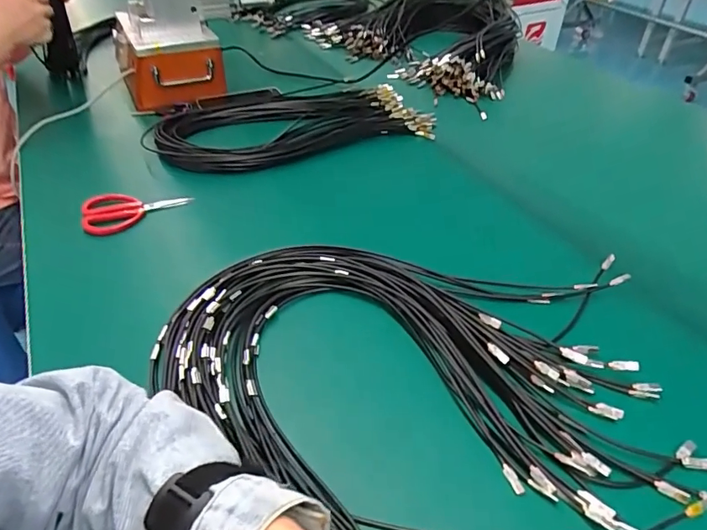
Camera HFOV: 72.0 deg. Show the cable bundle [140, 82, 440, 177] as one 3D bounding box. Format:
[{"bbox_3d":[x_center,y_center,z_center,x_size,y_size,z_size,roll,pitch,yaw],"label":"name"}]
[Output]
[{"bbox_3d":[-0.110,-0.256,0.870,0.484,0.032,0.258,-12,43,-15],"label":"cable bundle"}]

